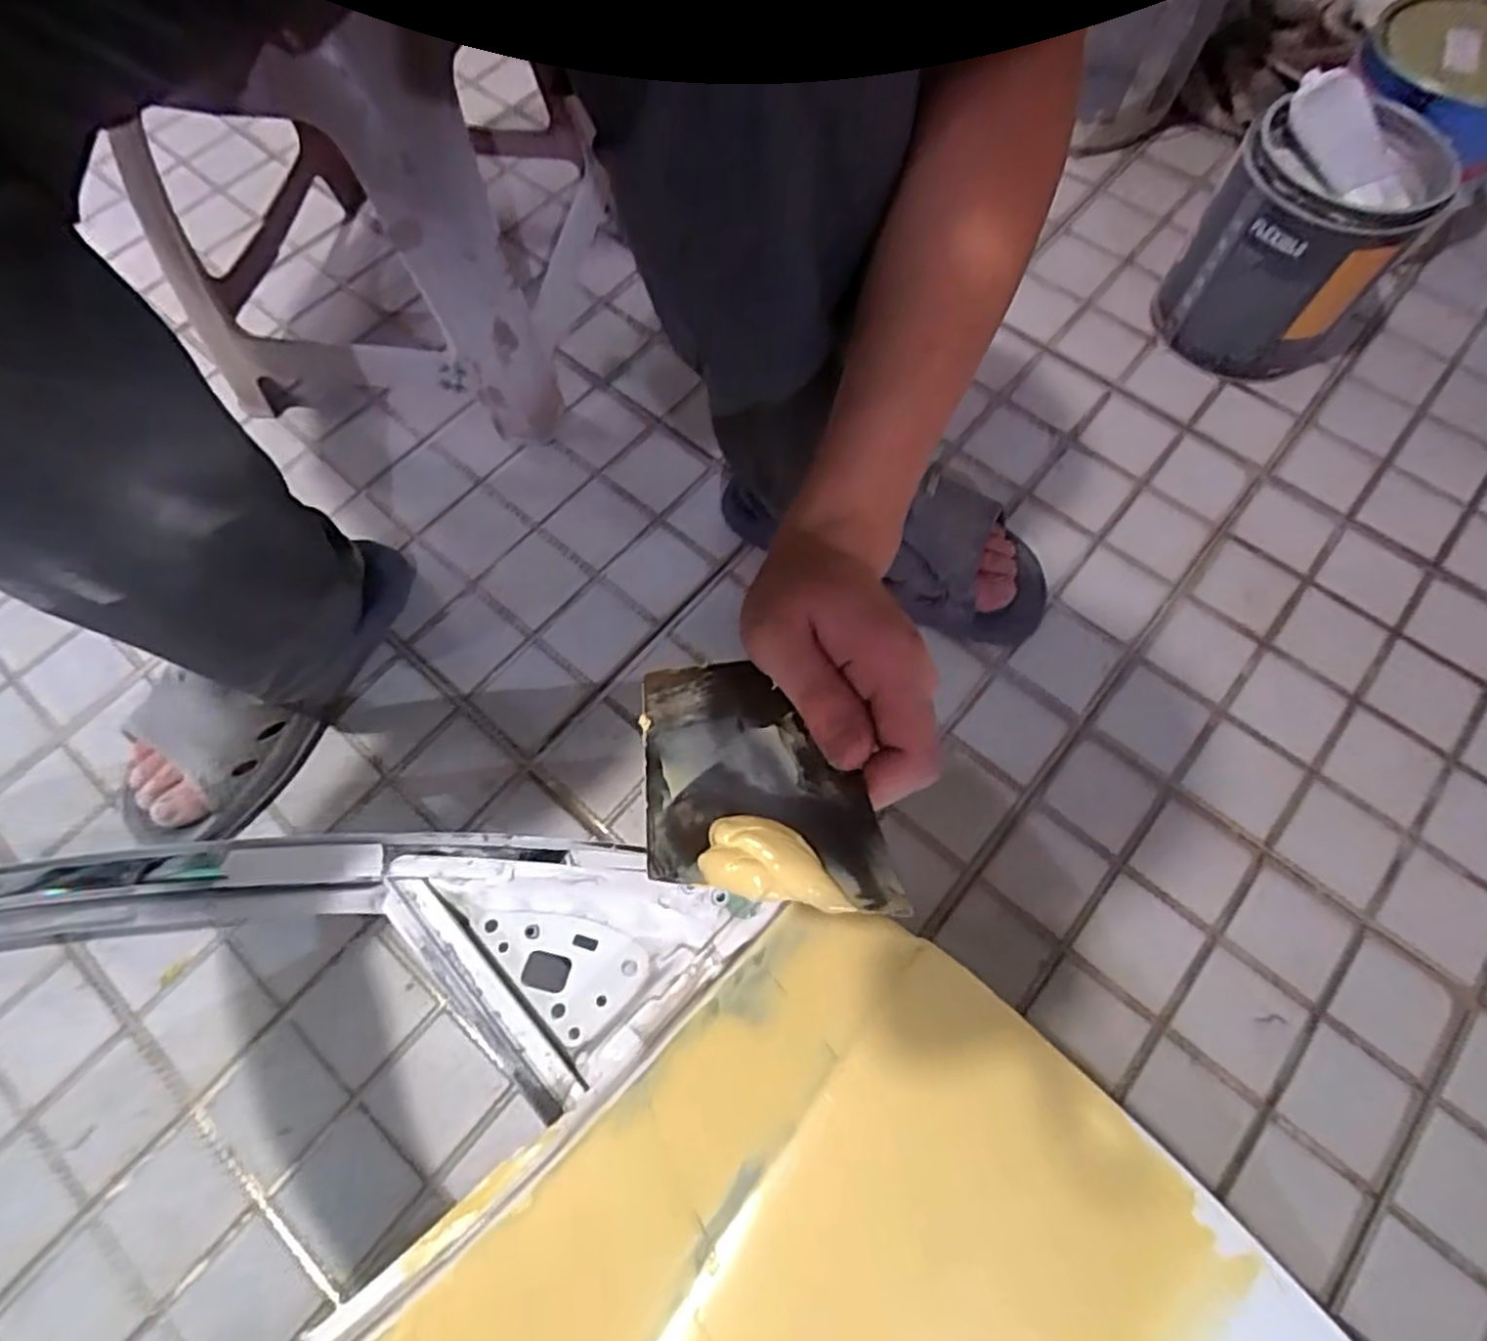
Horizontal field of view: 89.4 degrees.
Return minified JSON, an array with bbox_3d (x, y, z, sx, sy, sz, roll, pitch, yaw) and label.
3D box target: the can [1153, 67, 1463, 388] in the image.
[{"bbox_3d":[0.473,-0.369,0.639,0.151,0.175,0.159,0,68,0],"label":"can"}]

